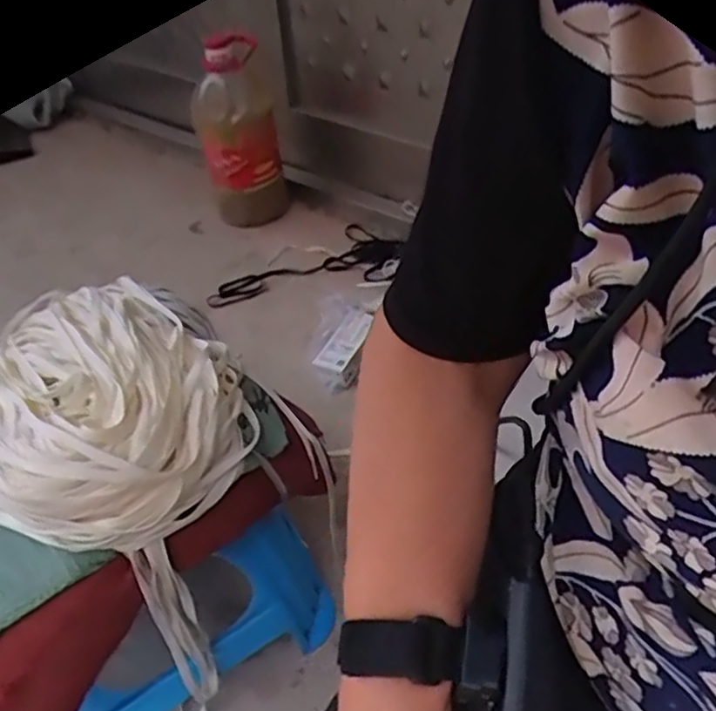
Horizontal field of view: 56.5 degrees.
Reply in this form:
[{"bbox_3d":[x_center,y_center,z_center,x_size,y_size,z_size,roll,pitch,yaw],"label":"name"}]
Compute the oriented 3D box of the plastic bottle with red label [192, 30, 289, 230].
[{"bbox_3d":[-0.236,-0.422,1.349,0.148,0.381,0.135,-8,41,-5],"label":"plastic bottle with red label"}]

